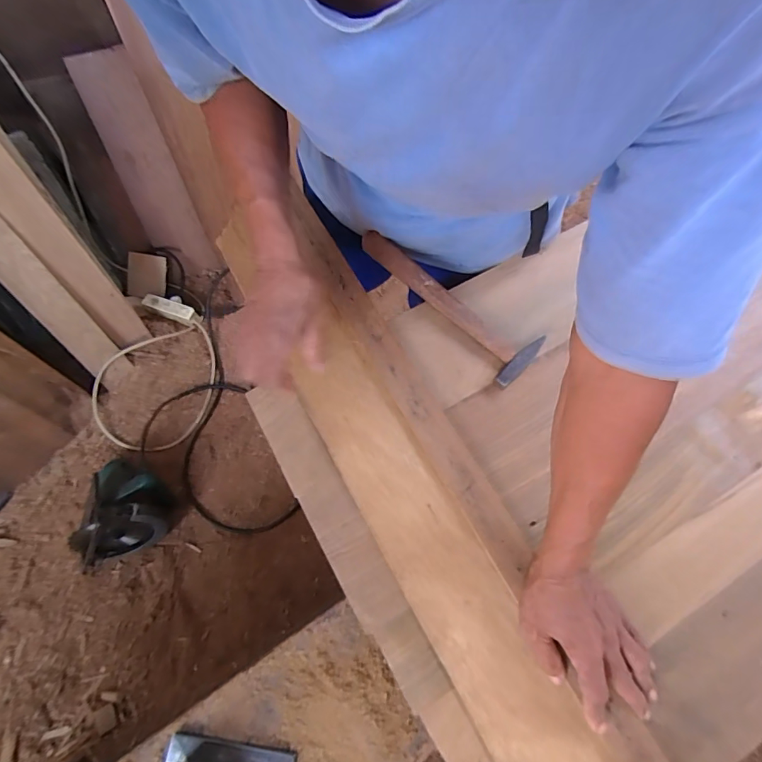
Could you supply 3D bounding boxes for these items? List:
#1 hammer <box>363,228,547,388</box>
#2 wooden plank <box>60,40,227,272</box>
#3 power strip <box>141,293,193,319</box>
[{"bbox_3d":[0.081,-0.109,0.611,0.279,0.027,0.080,41,74,13],"label":"hammer"},{"bbox_3d":[-0.633,-0.570,1.247,0.149,0.546,0.031,-27,34,-16],"label":"wooden plank"},{"bbox_3d":[-0.625,-0.219,1.346,0.146,0.031,0.047,18,70,-9],"label":"power strip"}]

